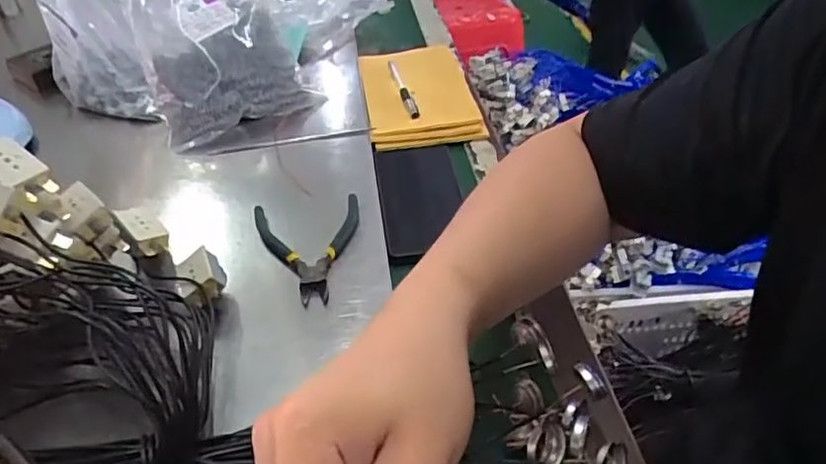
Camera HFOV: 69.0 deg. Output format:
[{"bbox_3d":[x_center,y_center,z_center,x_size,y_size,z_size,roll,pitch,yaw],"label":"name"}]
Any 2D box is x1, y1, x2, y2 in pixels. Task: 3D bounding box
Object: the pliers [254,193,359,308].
[{"bbox_3d":[-0.084,0.011,0.484,0.086,0.012,0.116,-6,40,-7],"label":"pliers"}]

